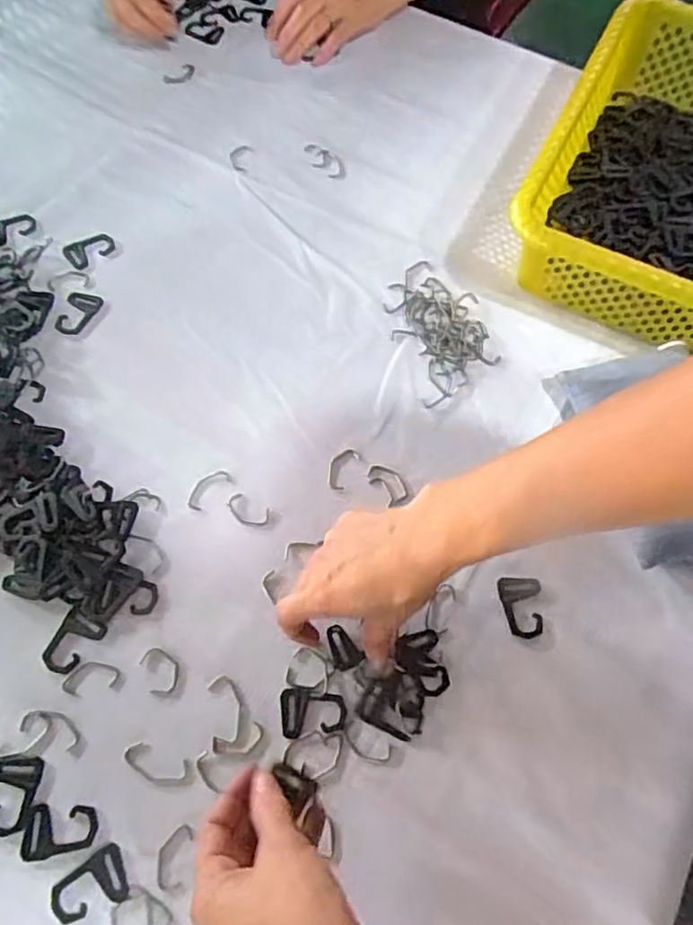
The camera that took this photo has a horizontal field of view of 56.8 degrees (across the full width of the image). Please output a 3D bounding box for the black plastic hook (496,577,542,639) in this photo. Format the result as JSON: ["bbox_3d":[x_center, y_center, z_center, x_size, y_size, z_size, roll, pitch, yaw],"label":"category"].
[{"bbox_3d":[0.123,0.101,0.451,0.030,0.004,0.041,2,65,-2],"label":"black plastic hook"}]

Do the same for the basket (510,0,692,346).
[{"bbox_3d":[0.304,-0.258,0.579,0.235,0.091,0.347,26,67,9],"label":"basket"}]

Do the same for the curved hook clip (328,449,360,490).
[{"bbox_3d":[-0.004,0.004,0.493,0.018,0.004,0.036,25,67,9],"label":"curved hook clip"}]

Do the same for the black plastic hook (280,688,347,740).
[{"bbox_3d":[-0.022,0.162,0.418,0.042,0.004,0.030,-2,65,-3],"label":"black plastic hook"}]

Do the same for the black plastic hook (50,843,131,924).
[{"bbox_3d":[-0.150,0.247,0.373,0.043,0.004,0.029,-25,69,-13],"label":"black plastic hook"}]

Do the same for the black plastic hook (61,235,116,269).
[{"bbox_3d":[-0.231,-0.192,0.576,0.041,0.004,0.030,-39,73,-18],"label":"black plastic hook"}]

